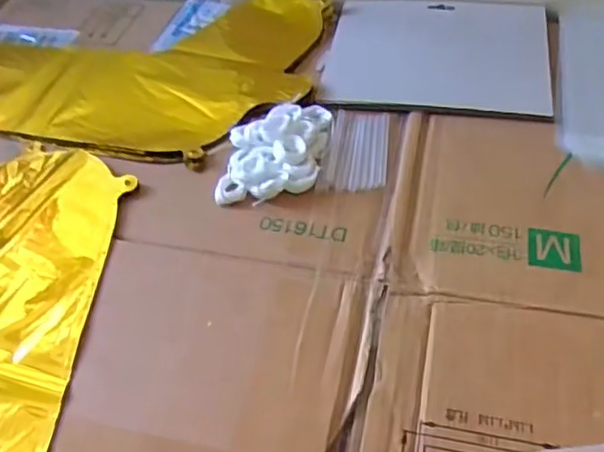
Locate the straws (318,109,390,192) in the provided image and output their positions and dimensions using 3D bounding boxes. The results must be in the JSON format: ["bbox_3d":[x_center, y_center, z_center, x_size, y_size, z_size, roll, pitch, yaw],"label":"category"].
[{"bbox_3d":[0.044,-0.063,0.489,0.048,0.004,0.092,4,51,10],"label":"straws"}]

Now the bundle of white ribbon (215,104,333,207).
[{"bbox_3d":[-0.021,-0.061,0.487,0.076,0.022,0.104,4,51,10],"label":"bundle of white ribbon"}]

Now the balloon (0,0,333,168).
[{"bbox_3d":[-0.188,-0.163,0.594,0.397,0.023,0.237,9,52,14],"label":"balloon"}]

